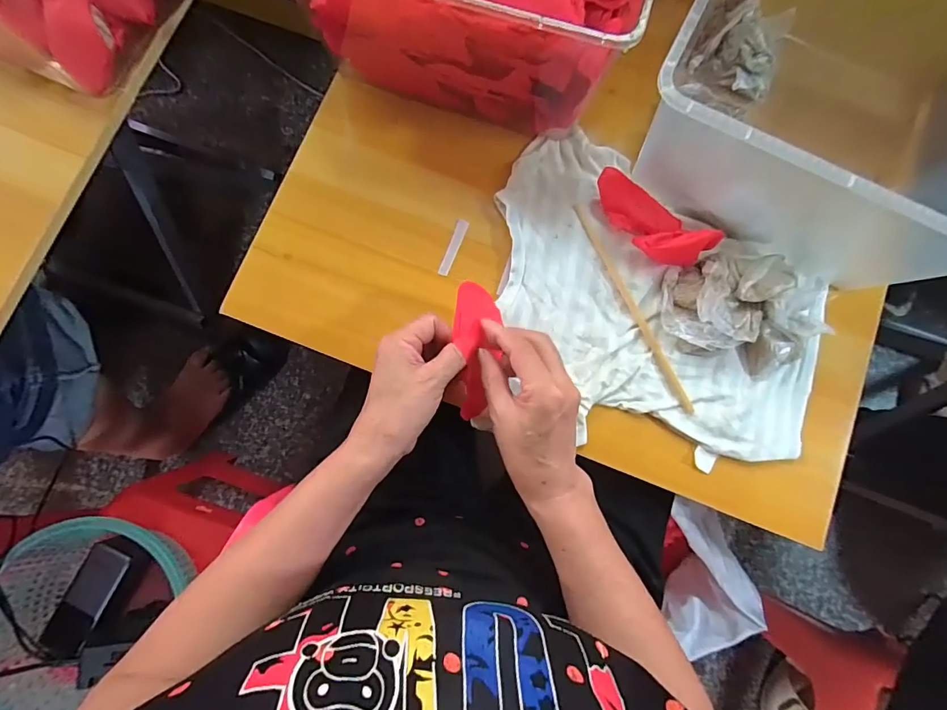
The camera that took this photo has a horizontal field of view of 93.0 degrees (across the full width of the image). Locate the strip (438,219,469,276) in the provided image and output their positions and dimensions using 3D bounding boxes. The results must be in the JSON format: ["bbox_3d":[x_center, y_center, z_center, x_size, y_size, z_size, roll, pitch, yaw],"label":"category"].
[{"bbox_3d":[-0.020,-0.105,0.443,0.012,0.004,0.058,22,83,-12],"label":"strip"}]

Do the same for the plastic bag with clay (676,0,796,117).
[{"bbox_3d":[0.276,-0.318,0.467,0.090,0.037,0.127,25,81,2],"label":"plastic bag with clay"}]

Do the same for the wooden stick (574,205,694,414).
[{"bbox_3d":[0.151,-0.047,0.430,0.009,0.007,0.222,-26,83,-6],"label":"wooden stick"}]

